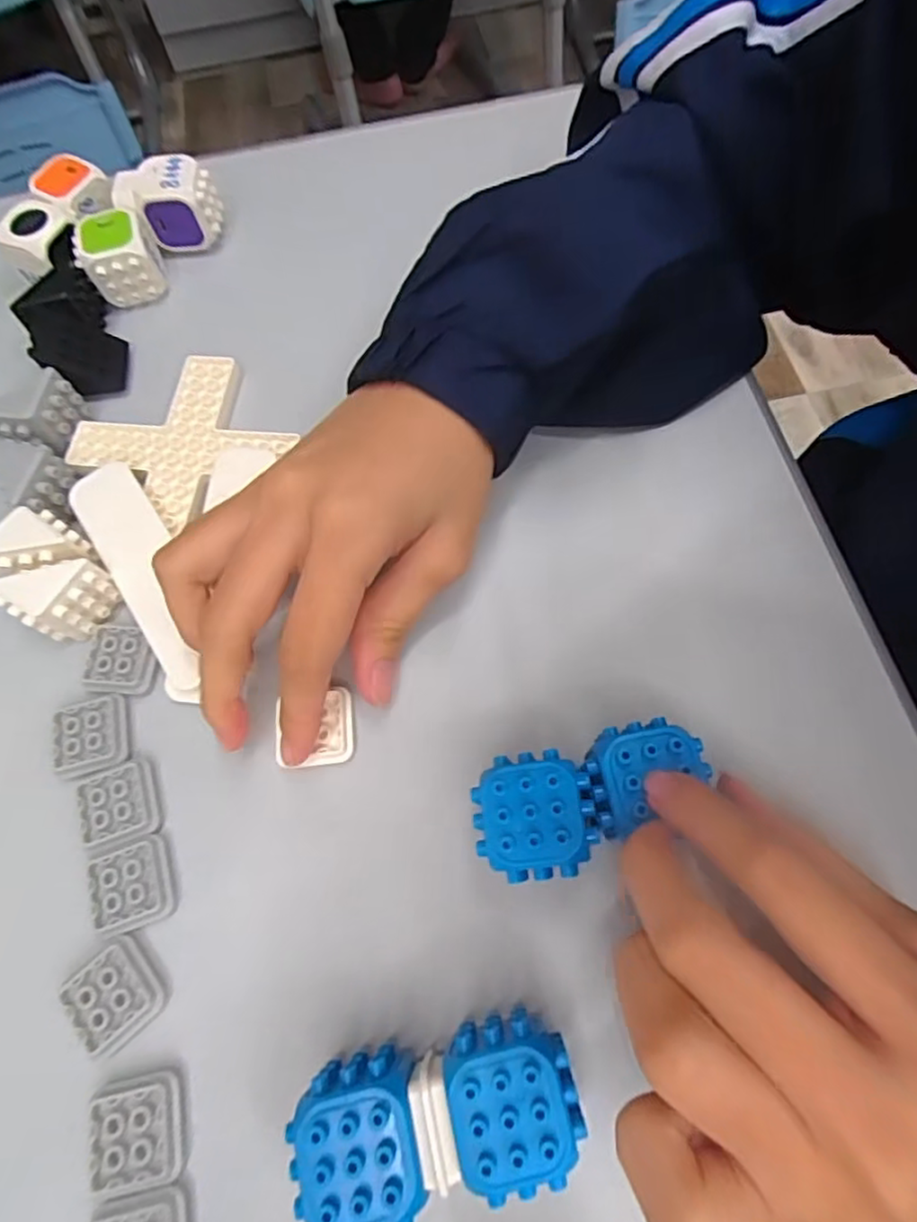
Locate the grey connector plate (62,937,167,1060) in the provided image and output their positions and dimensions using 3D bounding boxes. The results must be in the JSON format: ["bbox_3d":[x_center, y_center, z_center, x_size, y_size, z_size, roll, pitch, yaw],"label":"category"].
[{"bbox_3d":[-0.110,0.122,0.202,0.024,0.006,0.029,-38,71,-12],"label":"grey connector plate"}]

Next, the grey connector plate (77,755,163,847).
[{"bbox_3d":[-0.121,0.068,0.225,0.025,0.004,0.027,-19,68,-5],"label":"grey connector plate"}]

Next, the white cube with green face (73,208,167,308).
[{"bbox_3d":[-0.166,-0.173,0.311,0.034,0.027,0.032,-22,69,-6],"label":"white cube with green face"}]

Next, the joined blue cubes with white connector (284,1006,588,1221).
[{"bbox_3d":[-0.006,0.139,0.176,0.075,0.035,0.036,-14,68,-3],"label":"joined blue cubes with white connector"}]

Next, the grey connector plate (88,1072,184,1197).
[{"bbox_3d":[-0.096,0.154,0.189,0.026,0.005,0.026,-10,68,-1],"label":"grey connector plate"}]

